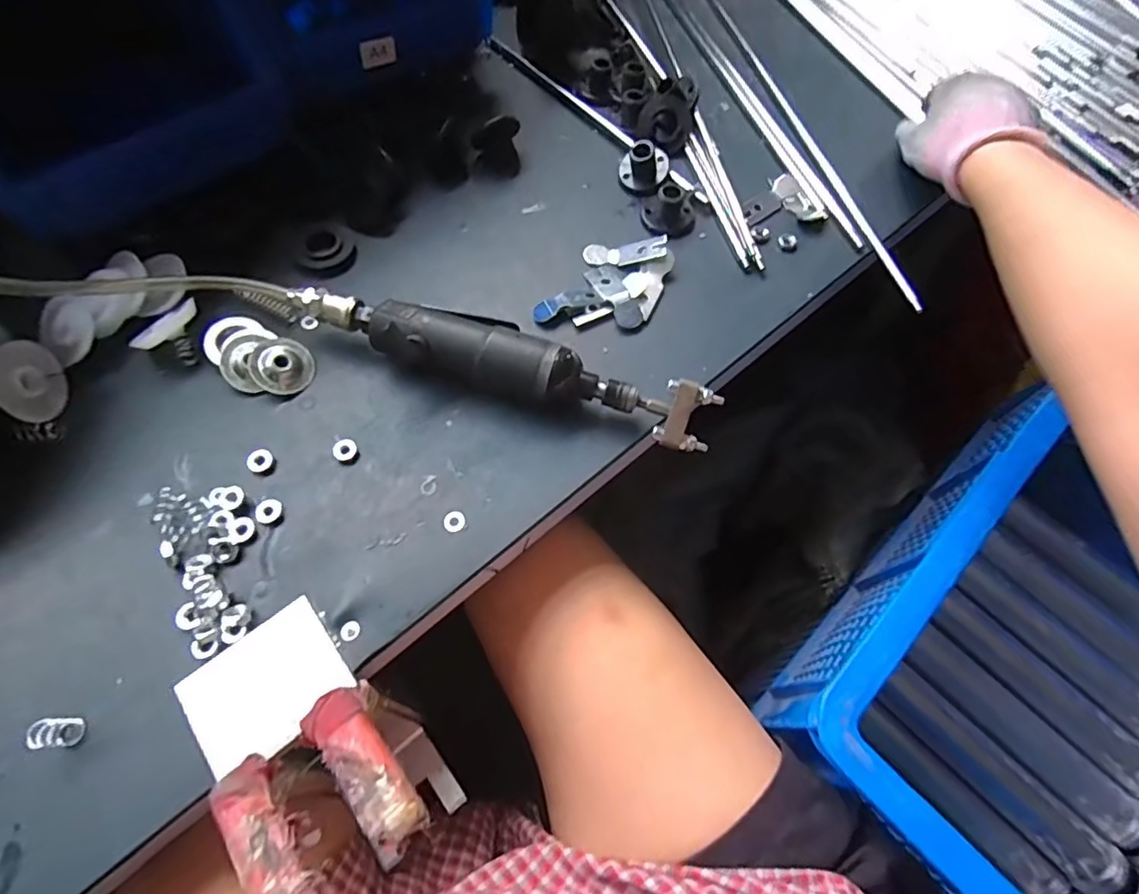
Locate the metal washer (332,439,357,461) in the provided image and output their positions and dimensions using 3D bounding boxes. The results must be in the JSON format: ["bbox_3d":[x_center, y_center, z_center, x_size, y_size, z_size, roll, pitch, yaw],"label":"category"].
[{"bbox_3d":[-0.143,0.002,0.360,0.014,0.005,0.015,-6,63,-5],"label":"metal washer"}]

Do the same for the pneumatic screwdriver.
[{"bbox_3d":[-0.045,-0.058,0.371,0.283,0.043,0.048,17,64,6],"label":"pneumatic screwdriver"}]

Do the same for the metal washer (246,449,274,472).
[{"bbox_3d":[-0.195,0.008,0.355,0.014,0.005,0.015,1,63,-2],"label":"metal washer"}]

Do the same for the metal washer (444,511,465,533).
[{"bbox_3d":[-0.070,0.045,0.343,0.013,0.004,0.014,2,63,-4],"label":"metal washer"}]

